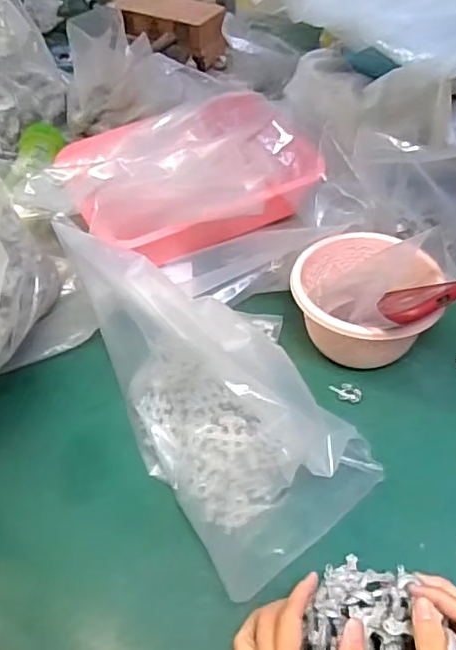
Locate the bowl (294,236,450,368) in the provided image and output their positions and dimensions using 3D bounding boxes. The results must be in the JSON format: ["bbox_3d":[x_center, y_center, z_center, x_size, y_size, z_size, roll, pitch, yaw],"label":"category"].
[{"bbox_3d":[0.142,-0.021,0.614,0.145,0.095,0.141,-1,47,1],"label":"bowl"}]

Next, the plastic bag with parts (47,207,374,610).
[{"bbox_3d":[-0.007,0.040,0.542,0.184,0.125,0.344,-24,50,-18],"label":"plastic bag with parts"}]

